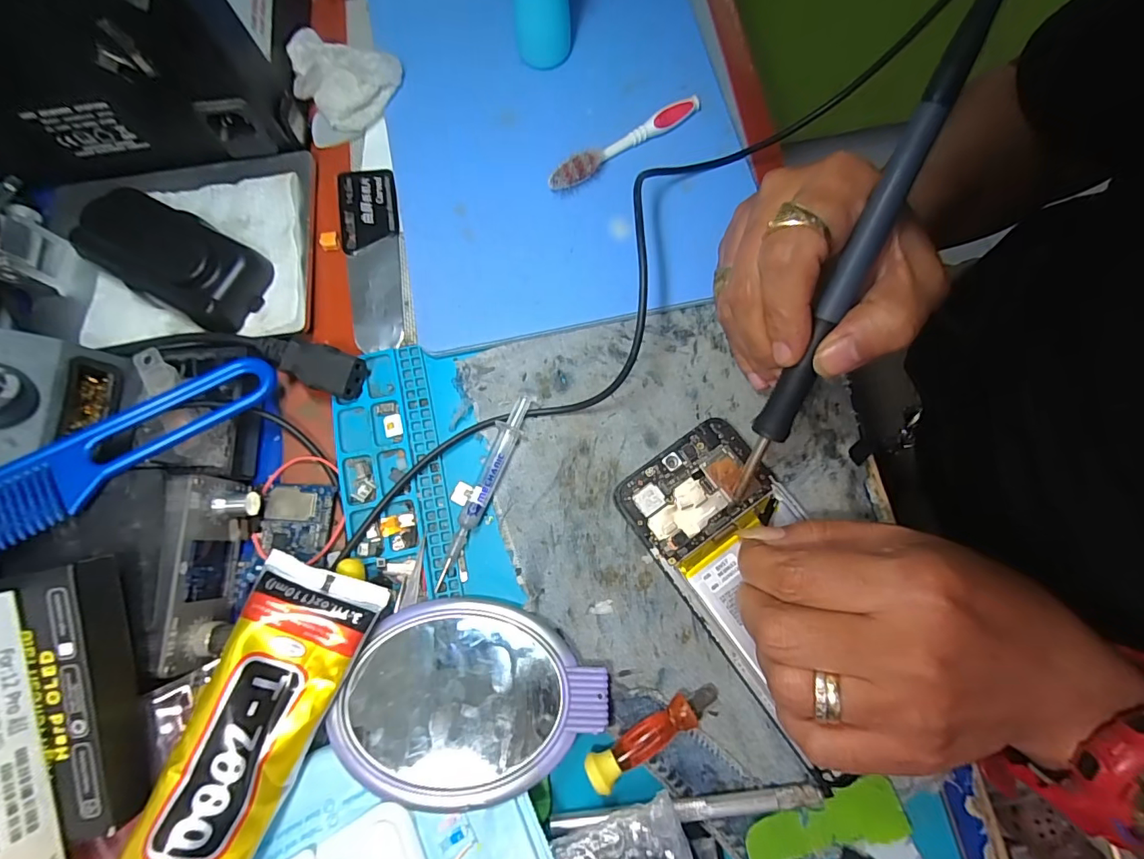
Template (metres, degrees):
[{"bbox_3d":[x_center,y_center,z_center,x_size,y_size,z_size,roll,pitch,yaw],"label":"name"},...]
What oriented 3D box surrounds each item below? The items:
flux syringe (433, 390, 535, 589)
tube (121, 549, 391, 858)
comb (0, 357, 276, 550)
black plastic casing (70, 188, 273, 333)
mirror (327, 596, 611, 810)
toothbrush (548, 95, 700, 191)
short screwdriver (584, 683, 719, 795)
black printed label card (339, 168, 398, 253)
[{"bbox_3d":[-0.044,0.029,0.247,0.013,0.009,0.106,22,77,4],"label":"flux syringe"},{"bbox_3d":[-0.130,0.127,0.193,0.050,0.023,0.141,16,63,3],"label":"tube"},{"bbox_3d":[-0.226,0.020,0.215,0.183,0.004,0.037,-33,74,-20],"label":"comb"},{"bbox_3d":[-0.215,-0.094,0.260,0.098,0.023,0.049,28,78,6],"label":"black plastic casing"},{"bbox_3d":[-0.045,0.120,0.220,0.117,0.012,0.079,-8,62,-4],"label":"mirror"},{"bbox_3d":[0.032,-0.172,0.288,0.106,0.016,0.009,-34,79,-8],"label":"toothbrush"},{"bbox_3d":[0.037,0.137,0.218,0.067,0.014,0.013,-28,78,-7],"label":"short screwdriver"},{"bbox_3d":[-0.122,-0.132,0.289,0.032,0.004,0.054,-6,79,-11],"label":"black printed label card"}]

